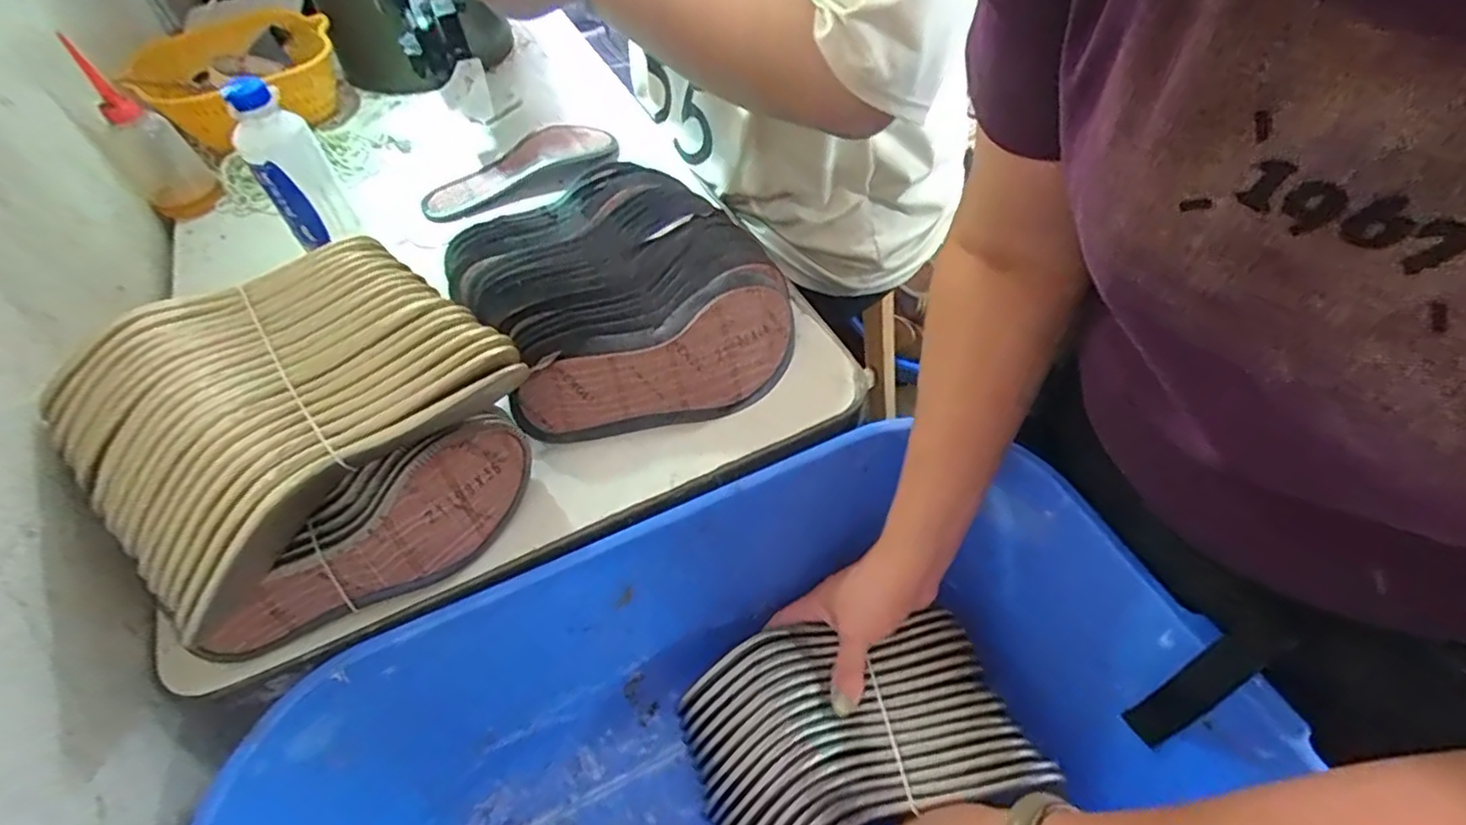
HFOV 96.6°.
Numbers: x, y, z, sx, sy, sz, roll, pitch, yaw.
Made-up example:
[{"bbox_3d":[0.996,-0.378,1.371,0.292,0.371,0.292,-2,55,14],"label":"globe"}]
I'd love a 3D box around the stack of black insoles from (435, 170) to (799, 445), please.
[{"bbox_3d":[-0.100,-0.111,0.552,0.236,0.070,0.291,-29,57,-16],"label":"stack of black insoles"}]

